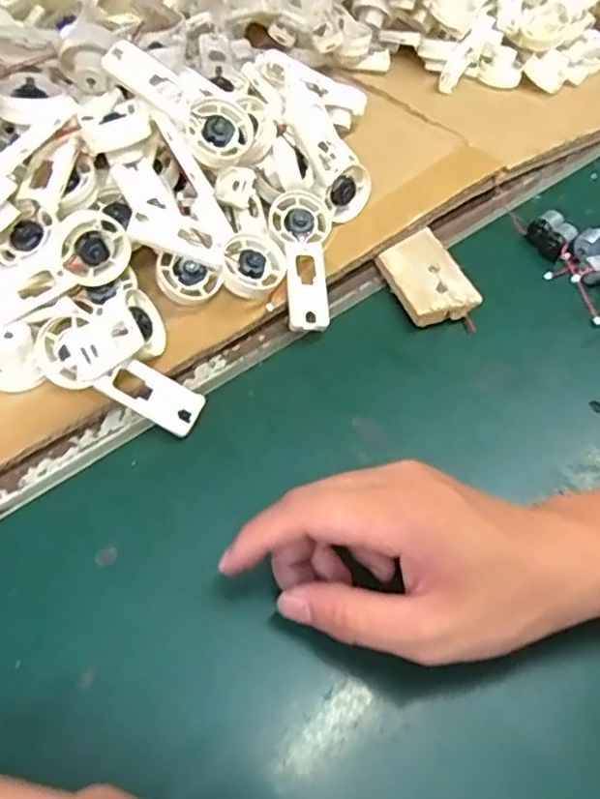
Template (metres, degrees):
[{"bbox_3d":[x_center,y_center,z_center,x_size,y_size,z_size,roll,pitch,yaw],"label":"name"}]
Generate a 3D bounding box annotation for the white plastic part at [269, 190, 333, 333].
[{"bbox_3d":[0.003,-0.088,0.406,0.038,0.014,0.094,-2,72,-6],"label":"white plastic part"}]

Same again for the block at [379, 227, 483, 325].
[{"bbox_3d":[0.084,-0.082,0.436,0.050,0.018,0.074,-13,54,-13],"label":"block"}]

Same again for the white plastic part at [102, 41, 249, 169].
[{"bbox_3d":[-0.072,-0.177,0.382,0.093,0.020,0.034,35,52,-15],"label":"white plastic part"}]

